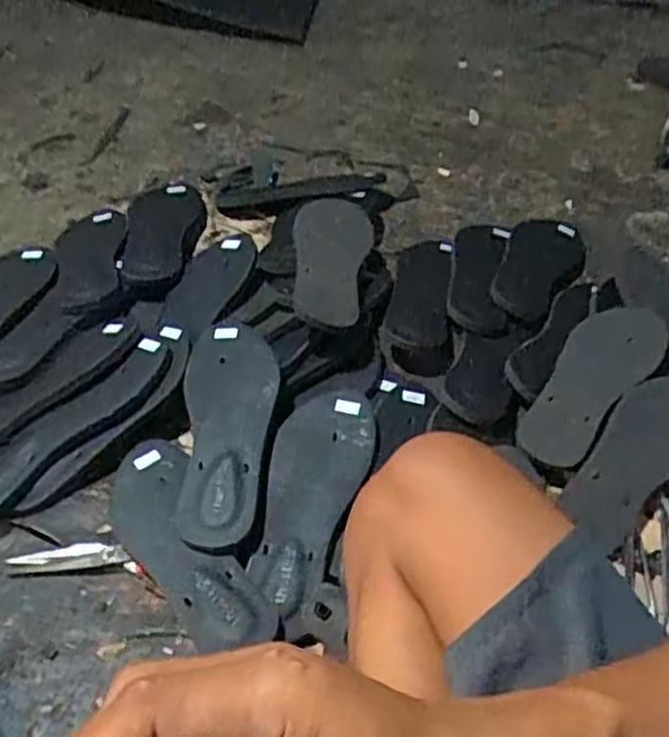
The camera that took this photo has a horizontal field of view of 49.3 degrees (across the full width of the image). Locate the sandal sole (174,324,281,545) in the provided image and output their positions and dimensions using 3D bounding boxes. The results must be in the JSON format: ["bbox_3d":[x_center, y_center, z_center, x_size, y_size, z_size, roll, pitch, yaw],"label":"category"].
[{"bbox_3d":[-0.110,0.056,0.711,0.094,0.013,0.239,0,56,10],"label":"sandal sole"}]

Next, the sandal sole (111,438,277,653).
[{"bbox_3d":[-0.140,0.157,0.659,0.081,0.028,0.222,-22,53,-23],"label":"sandal sole"}]

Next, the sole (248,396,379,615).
[{"bbox_3d":[-0.021,0.119,0.688,0.090,0.014,0.224,10,56,4],"label":"sole"}]

